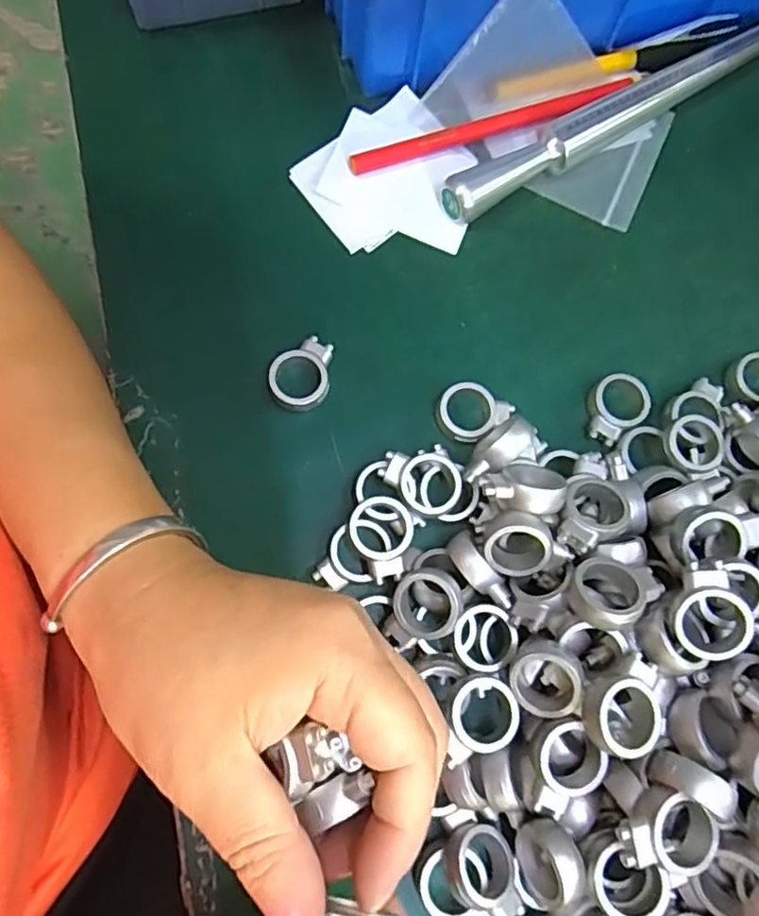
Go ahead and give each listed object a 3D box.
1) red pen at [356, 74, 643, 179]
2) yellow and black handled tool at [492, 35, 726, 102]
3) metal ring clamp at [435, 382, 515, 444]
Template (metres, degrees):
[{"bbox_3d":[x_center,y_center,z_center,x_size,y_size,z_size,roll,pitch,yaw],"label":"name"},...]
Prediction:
[{"bbox_3d":[0.059,-0.166,0.307,0.156,0.014,0.009,-21,78,-9],"label":"red pen"},{"bbox_3d":[0.116,-0.202,0.319,0.120,0.012,0.012,-13,77,-8],"label":"yellow and black handled tool"},{"bbox_3d":[0.040,-0.020,0.275,0.029,0.010,0.026,35,76,5],"label":"metal ring clamp"}]

